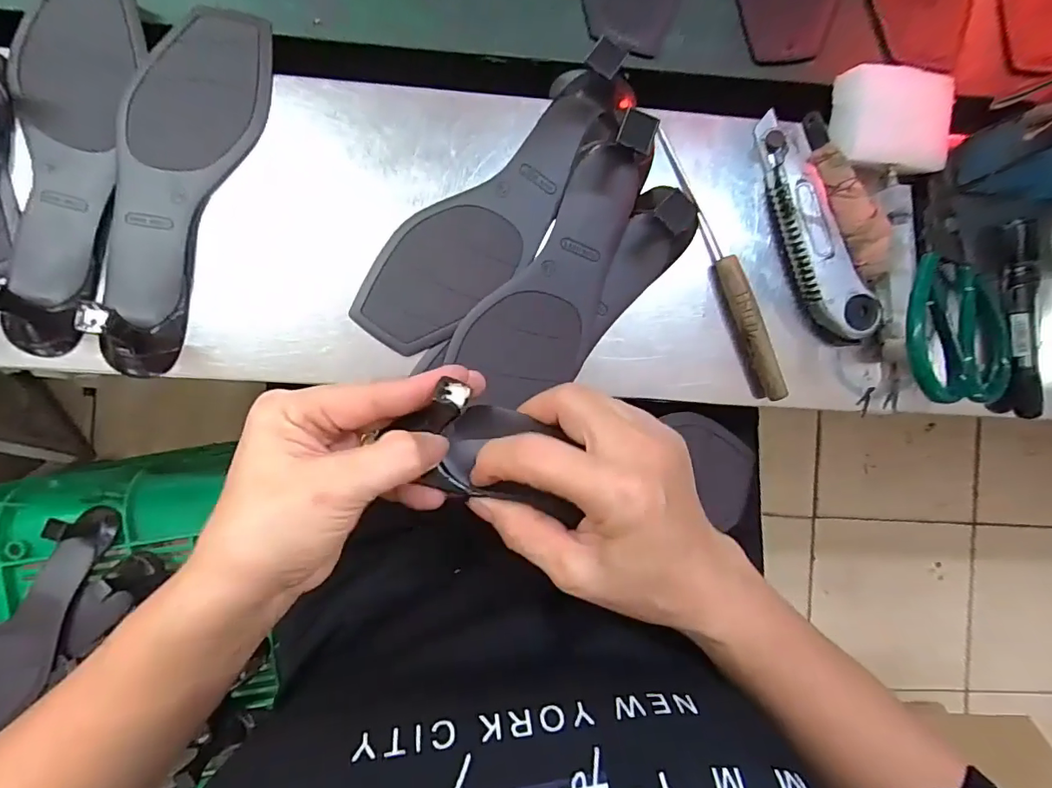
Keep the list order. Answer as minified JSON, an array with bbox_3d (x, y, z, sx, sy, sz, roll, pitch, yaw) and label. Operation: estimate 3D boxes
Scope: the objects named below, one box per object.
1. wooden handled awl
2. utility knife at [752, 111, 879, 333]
[{"bbox_3d":[0.135,-0.089,0.347,0.013,0.018,0.196,-21,91,-2],"label":"wooden handled awl"},{"bbox_3d":[0.199,-0.117,0.357,0.039,0.027,0.162,-19,91,-2],"label":"utility knife"}]

